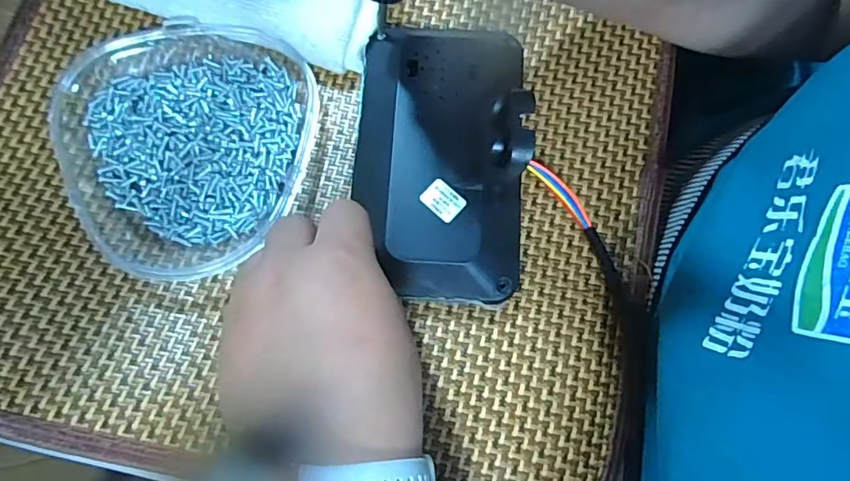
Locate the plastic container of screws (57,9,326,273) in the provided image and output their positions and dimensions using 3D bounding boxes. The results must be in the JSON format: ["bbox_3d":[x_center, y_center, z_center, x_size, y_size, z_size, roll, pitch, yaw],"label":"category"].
[{"bbox_3d":[-0.140,-0.054,0.291,0.139,0.026,0.145,9,76,1],"label":"plastic container of screws"}]

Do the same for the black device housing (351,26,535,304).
[{"bbox_3d":[0.008,-0.050,0.268,0.087,0.041,0.152,4,76,0],"label":"black device housing"}]

